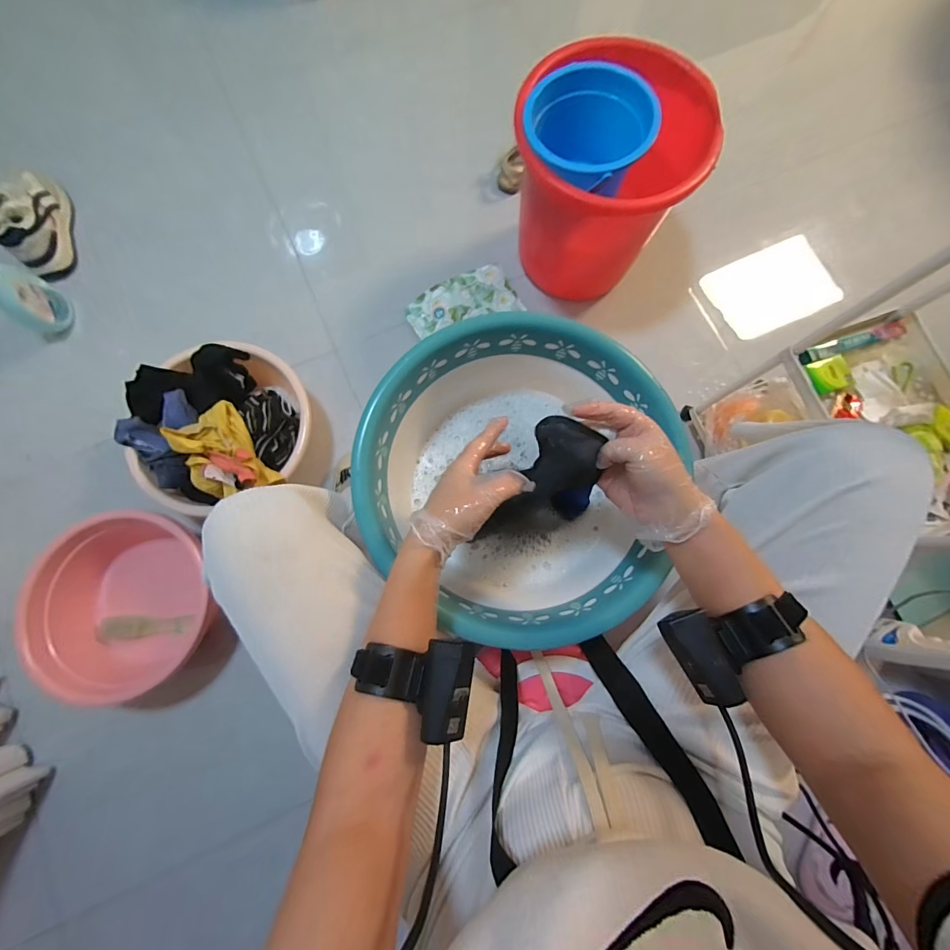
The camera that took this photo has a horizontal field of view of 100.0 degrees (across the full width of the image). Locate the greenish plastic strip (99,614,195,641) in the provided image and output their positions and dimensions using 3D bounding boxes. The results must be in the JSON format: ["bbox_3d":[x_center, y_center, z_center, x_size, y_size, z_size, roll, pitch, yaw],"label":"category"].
[{"bbox_3d":[-0.604,0.276,0.734,0.154,0.038,0.043,-6,79,-1],"label":"greenish plastic strip"}]

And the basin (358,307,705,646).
[{"bbox_3d":[0.053,-0.002,0.494,0.339,0.129,0.348,0,79,0],"label":"basin"}]

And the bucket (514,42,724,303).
[{"bbox_3d":[0.232,-0.514,0.755,0.319,0.303,0.284,-3,79,-1],"label":"bucket"}]

